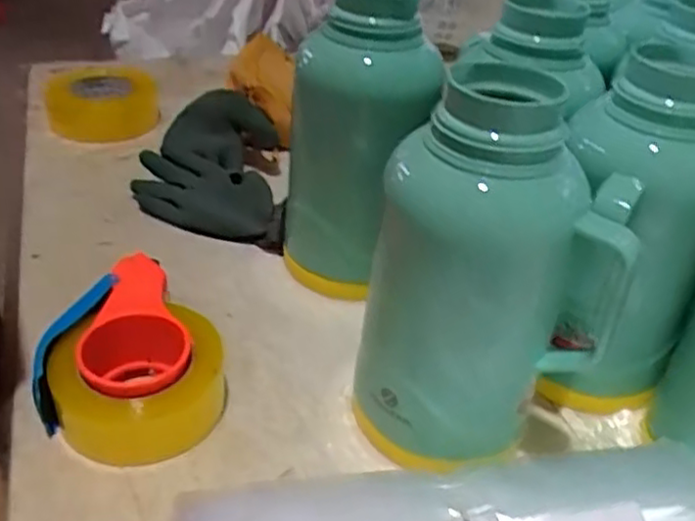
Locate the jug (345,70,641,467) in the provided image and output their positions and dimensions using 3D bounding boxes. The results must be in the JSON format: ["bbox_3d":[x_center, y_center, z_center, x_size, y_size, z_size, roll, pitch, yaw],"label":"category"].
[{"bbox_3d":[0.094,0.013,0.459,0.160,0.243,0.102,6,35,2],"label":"jug"}]

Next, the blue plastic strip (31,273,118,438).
[{"bbox_3d":[-0.202,0.067,0.531,0.019,0.075,0.109,8,35,5],"label":"blue plastic strip"}]

